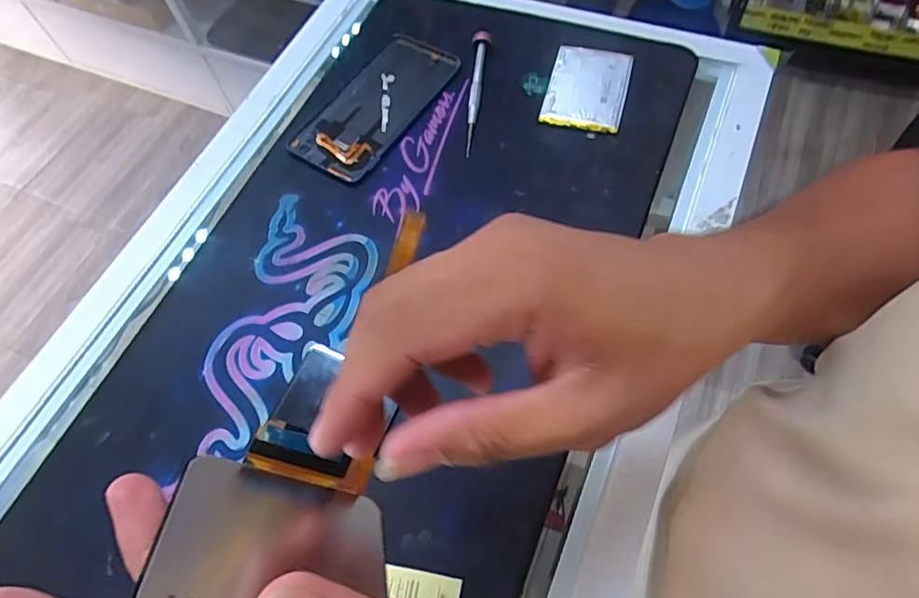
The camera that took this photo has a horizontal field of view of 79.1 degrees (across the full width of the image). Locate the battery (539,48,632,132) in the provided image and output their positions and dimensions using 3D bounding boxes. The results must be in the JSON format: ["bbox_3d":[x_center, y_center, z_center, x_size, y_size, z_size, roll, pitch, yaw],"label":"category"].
[{"bbox_3d":[0.104,-0.172,0.449,0.062,0.009,0.085,14,64,11],"label":"battery"}]

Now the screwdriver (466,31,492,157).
[{"bbox_3d":[0.014,-0.171,0.454,0.014,0.017,0.122,3,63,6],"label":"screwdriver"}]

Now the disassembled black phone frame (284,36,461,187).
[{"bbox_3d":[-0.071,-0.165,0.463,0.079,0.011,0.159,29,68,17],"label":"disassembled black phone frame"}]

